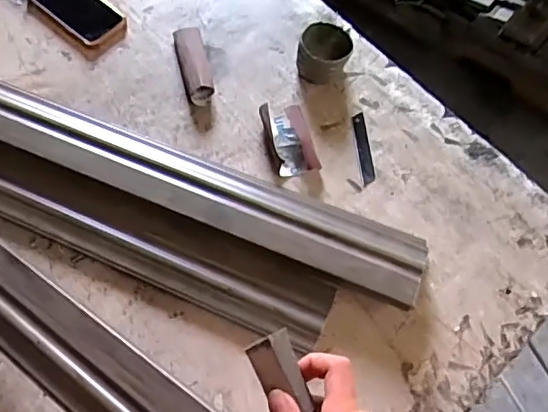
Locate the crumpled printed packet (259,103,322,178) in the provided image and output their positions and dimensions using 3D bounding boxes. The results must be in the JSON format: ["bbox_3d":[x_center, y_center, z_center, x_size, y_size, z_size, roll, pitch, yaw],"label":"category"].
[{"bbox_3d":[0.018,-0.086,0.702,0.056,0.033,0.101,-14,66,-9],"label":"crumpled printed packet"}]

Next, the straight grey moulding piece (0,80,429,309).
[{"bbox_3d":[-0.115,-0.031,0.660,0.596,0.045,0.100,22,65,8],"label":"straight grey moulding piece"}]

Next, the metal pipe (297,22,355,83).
[{"bbox_3d":[0.066,-0.201,0.756,0.065,0.050,0.062,1,64,-2],"label":"metal pipe"}]

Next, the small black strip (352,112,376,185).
[{"bbox_3d":[0.114,-0.075,0.721,0.017,0.004,0.103,-3,65,-4],"label":"small black strip"}]

